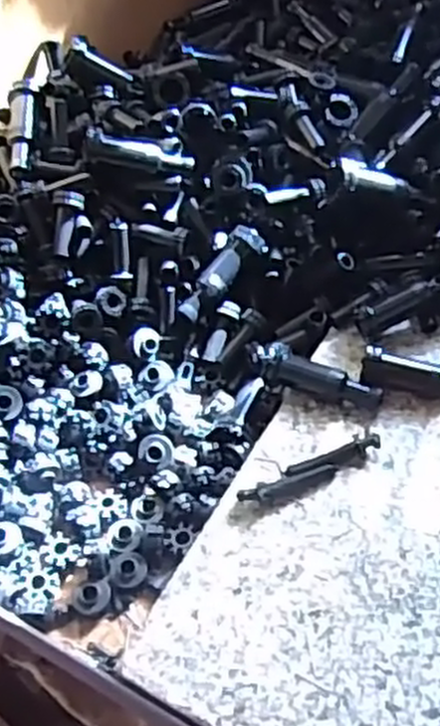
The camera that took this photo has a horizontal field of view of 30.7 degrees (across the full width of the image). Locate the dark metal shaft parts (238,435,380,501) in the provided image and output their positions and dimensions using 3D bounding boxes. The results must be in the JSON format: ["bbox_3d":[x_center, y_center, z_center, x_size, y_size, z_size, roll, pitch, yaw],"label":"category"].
[{"bbox_3d":[0.045,0.053,0.406,0.075,0.011,0.013,-22,52,-12],"label":"dark metal shaft parts"}]

